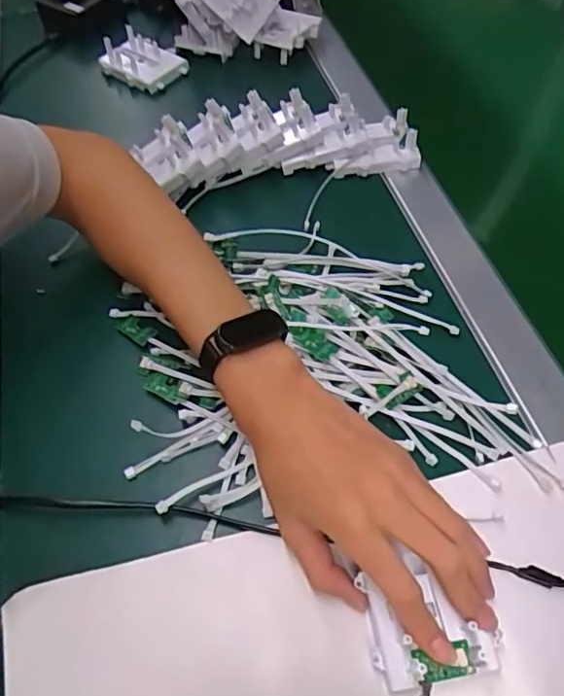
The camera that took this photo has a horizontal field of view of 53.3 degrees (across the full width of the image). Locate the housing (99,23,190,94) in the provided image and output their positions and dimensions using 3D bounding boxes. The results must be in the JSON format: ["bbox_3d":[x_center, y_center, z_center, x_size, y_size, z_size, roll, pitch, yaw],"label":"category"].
[{"bbox_3d":[-0.151,-0.315,0.608,0.084,0.026,0.058,32,63,22],"label":"housing"}]

